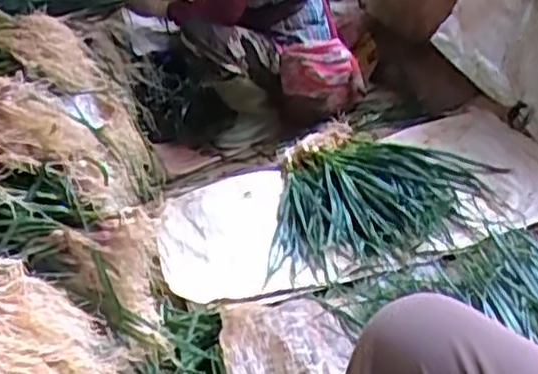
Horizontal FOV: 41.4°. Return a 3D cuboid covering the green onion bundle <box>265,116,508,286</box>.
[{"bbox_3d":[0.263,-0.019,1.703,0.493,0.079,0.721,-4,27,7],"label":"green onion bundle"}]

